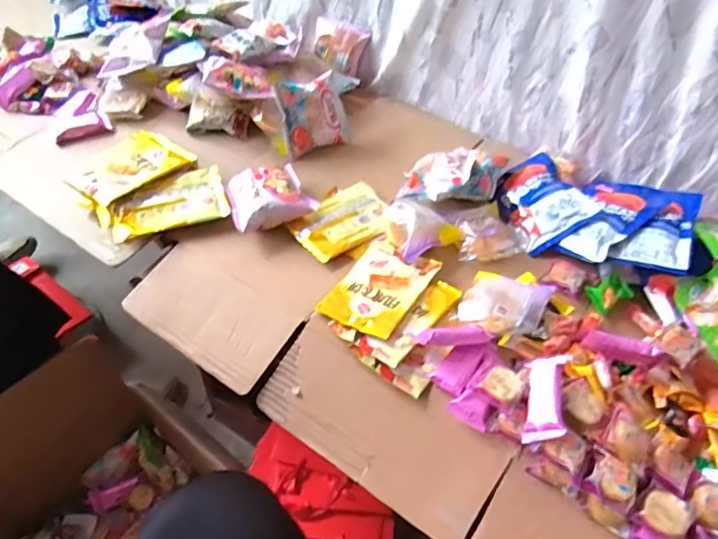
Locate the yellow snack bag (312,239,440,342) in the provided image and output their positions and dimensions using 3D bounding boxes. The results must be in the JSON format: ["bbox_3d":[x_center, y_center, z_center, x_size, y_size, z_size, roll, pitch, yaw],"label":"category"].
[{"bbox_3d":[0.028,0.022,0.660,0.101,0.012,0.144,28,51,17],"label":"yellow snack bag"}]

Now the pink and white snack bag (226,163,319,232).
[{"bbox_3d":[-0.134,-0.108,0.738,0.116,0.044,0.105,-18,53,-21],"label":"pink and white snack bag"}]

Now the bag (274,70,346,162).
[{"bbox_3d":[-0.068,-0.260,0.848,0.130,0.119,0.046,-23,28,-32],"label":"bag"}]

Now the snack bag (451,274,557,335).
[{"bbox_3d":[0.185,0.042,0.646,0.094,0.024,0.105,26,51,16],"label":"snack bag"}]

